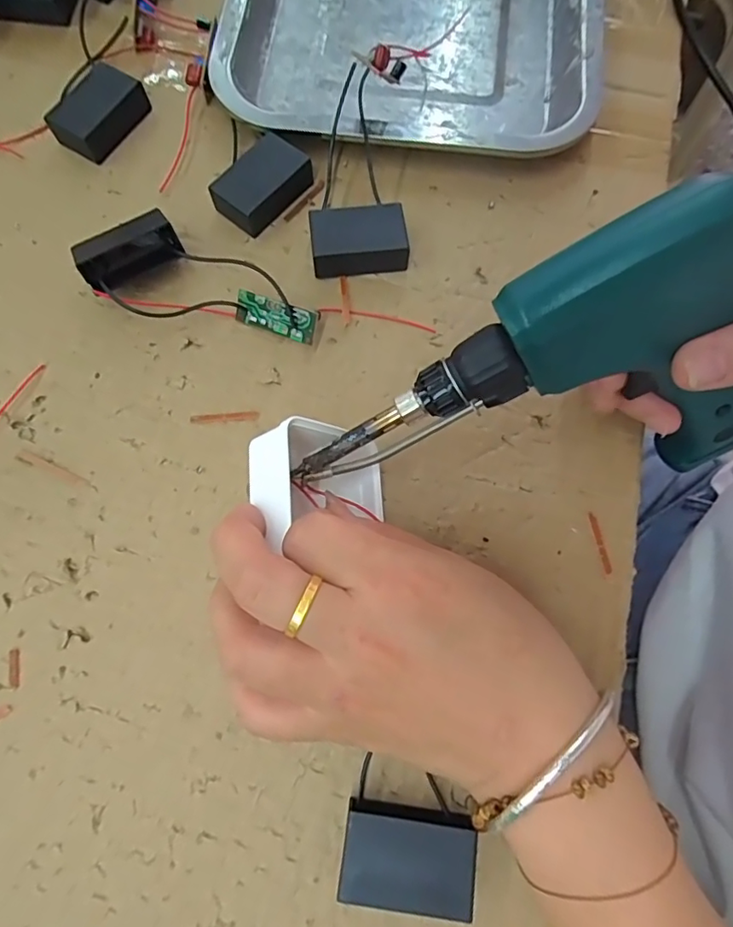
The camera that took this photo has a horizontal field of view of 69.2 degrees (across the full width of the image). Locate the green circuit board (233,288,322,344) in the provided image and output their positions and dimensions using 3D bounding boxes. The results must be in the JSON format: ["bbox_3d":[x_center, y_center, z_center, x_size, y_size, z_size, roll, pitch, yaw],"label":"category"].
[{"bbox_3d":[-0.044,-0.071,0.258,0.043,0.004,0.016,21,114,15],"label":"green circuit board"}]

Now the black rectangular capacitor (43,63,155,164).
[{"bbox_3d":[-0.148,-0.193,0.292,0.033,0.017,0.048,28,76,7],"label":"black rectangular capacitor"}]

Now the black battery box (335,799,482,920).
[{"bbox_3d":[0.015,0.143,0.196,0.046,0.019,0.030,7,75,1],"label":"black battery box"}]

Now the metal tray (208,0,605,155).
[{"bbox_3d":[0.032,-0.307,0.318,0.207,0.020,0.298,8,75,2],"label":"metal tray"}]

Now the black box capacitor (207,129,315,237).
[{"bbox_3d":[-0.057,-0.146,0.279,0.033,0.018,0.051,39,78,9],"label":"black box capacitor"}]

